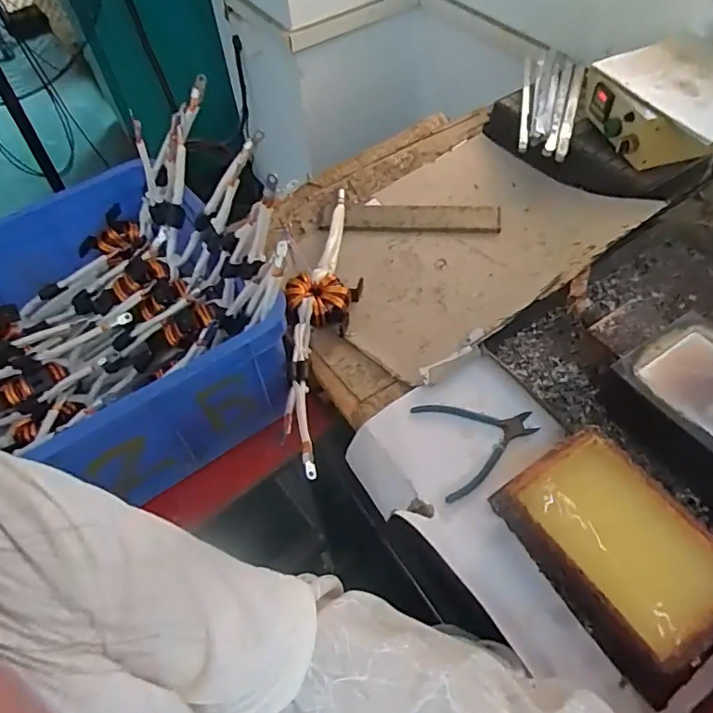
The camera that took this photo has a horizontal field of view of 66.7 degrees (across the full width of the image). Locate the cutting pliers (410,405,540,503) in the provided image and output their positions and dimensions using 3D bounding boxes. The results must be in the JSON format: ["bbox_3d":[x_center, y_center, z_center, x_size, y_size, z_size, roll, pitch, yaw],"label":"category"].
[{"bbox_3d":[0.148,0.096,0.643,0.131,0.005,0.122,-15,54,-7],"label":"cutting pliers"}]

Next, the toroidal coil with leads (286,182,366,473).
[{"bbox_3d":[-0.050,-0.069,0.781,0.099,0.048,0.524,6,55,8],"label":"toroidal coil with leads"}]

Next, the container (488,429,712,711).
[{"bbox_3d":[0.258,0.189,0.534,0.138,0.066,0.213,-31,58,-18],"label":"container"}]

